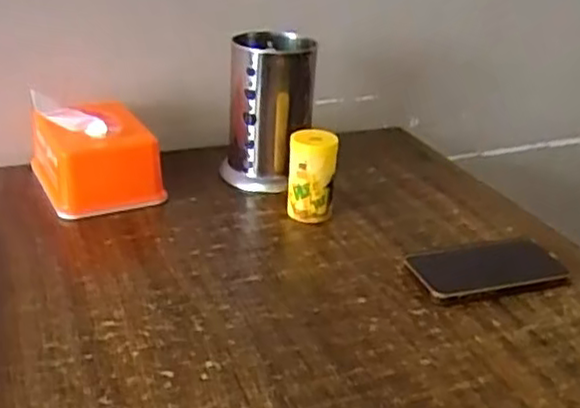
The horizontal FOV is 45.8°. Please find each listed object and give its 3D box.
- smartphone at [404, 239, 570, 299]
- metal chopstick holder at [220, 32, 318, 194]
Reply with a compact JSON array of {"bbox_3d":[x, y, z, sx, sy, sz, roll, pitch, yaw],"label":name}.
[{"bbox_3d":[0.185,0.059,0.657,0.148,0.012,0.074,-7,29,-18],"label":"smartphone"},{"bbox_3d":[-0.026,-0.109,0.747,0.091,0.156,0.107,0,27,-6],"label":"metal chopstick holder"}]

